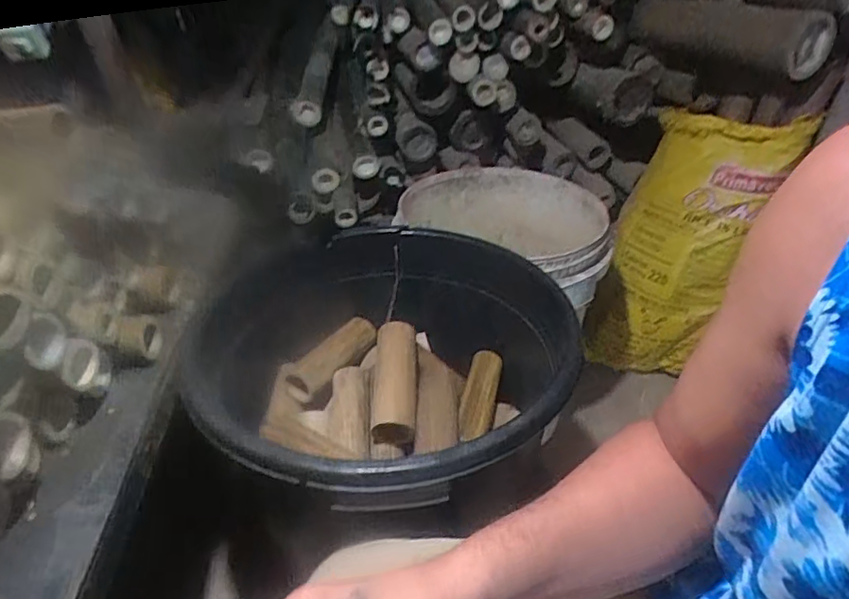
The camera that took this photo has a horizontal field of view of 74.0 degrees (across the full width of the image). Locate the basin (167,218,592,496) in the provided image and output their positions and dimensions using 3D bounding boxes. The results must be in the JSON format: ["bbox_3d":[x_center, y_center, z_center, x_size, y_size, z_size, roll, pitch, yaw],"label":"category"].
[{"bbox_3d":[-0.066,0.112,0.780,0.486,0.251,0.486,-3,35,2],"label":"basin"}]

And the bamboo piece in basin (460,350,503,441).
[{"bbox_3d":[0.085,0.140,0.846,0.046,0.041,0.157,6,36,14],"label":"bamboo piece in basin"}]

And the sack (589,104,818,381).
[{"bbox_3d":[0.548,-0.117,1.261,0.156,0.619,0.282,4,26,-35],"label":"sack"}]

